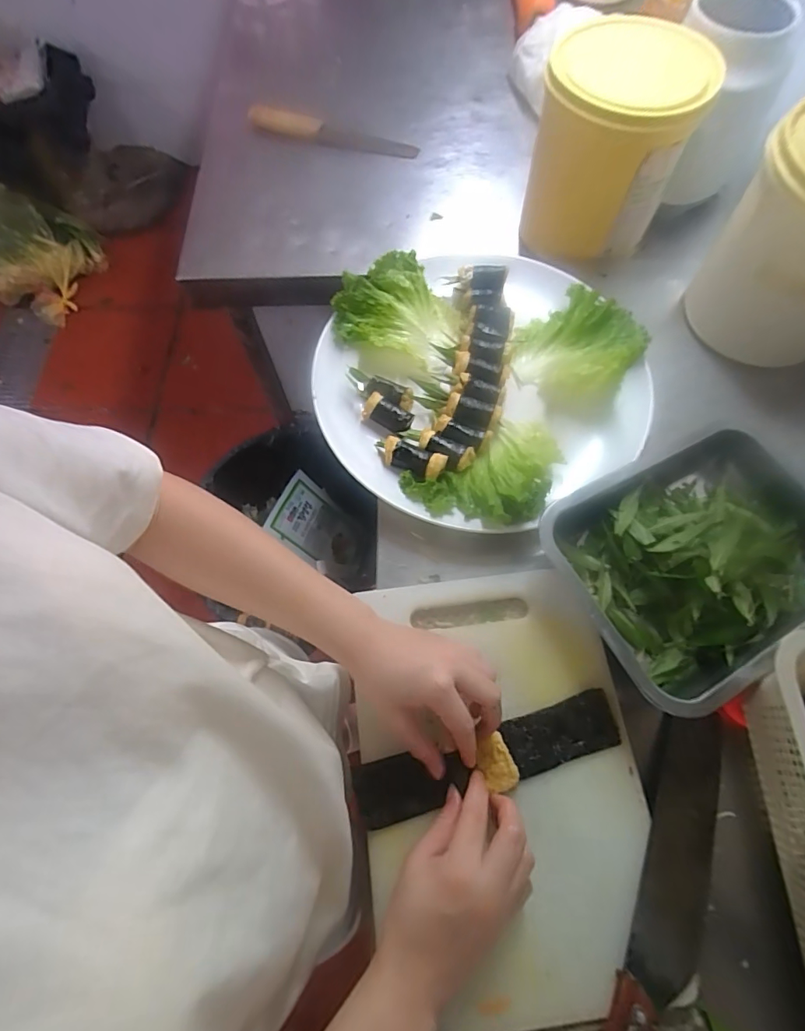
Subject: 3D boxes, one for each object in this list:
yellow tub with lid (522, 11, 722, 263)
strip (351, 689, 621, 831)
[{"bbox_3d":[0.234,-0.422,0.562,0.167,0.195,0.152,15,69,7],"label":"yellow tub with lid"},{"bbox_3d":[0.067,0.191,0.381,0.209,0.011,0.044,-16,67,-5],"label":"strip"}]

